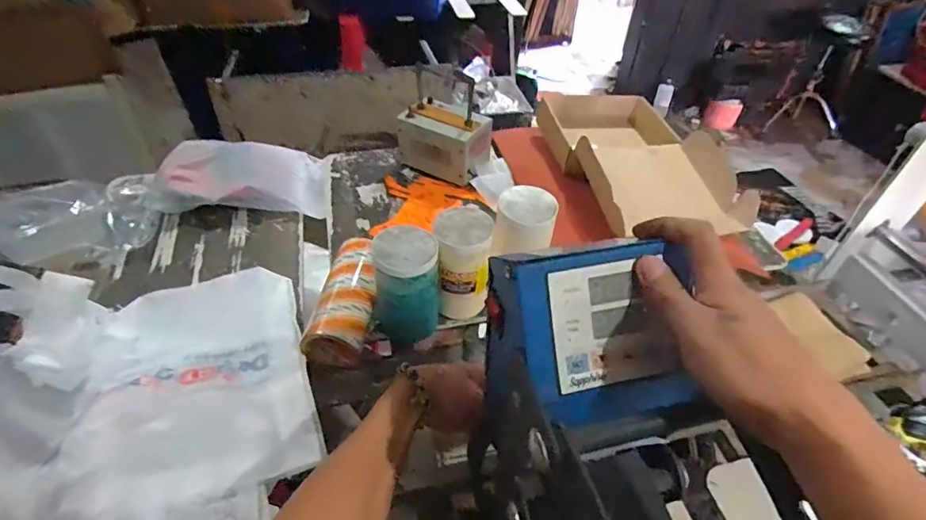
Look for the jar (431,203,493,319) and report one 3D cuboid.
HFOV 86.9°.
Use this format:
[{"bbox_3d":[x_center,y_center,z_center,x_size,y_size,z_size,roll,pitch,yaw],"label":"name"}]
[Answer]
[{"bbox_3d":[-0.002,0.003,0.772,0.089,0.154,0.076,4,44,1],"label":"jar"}]

